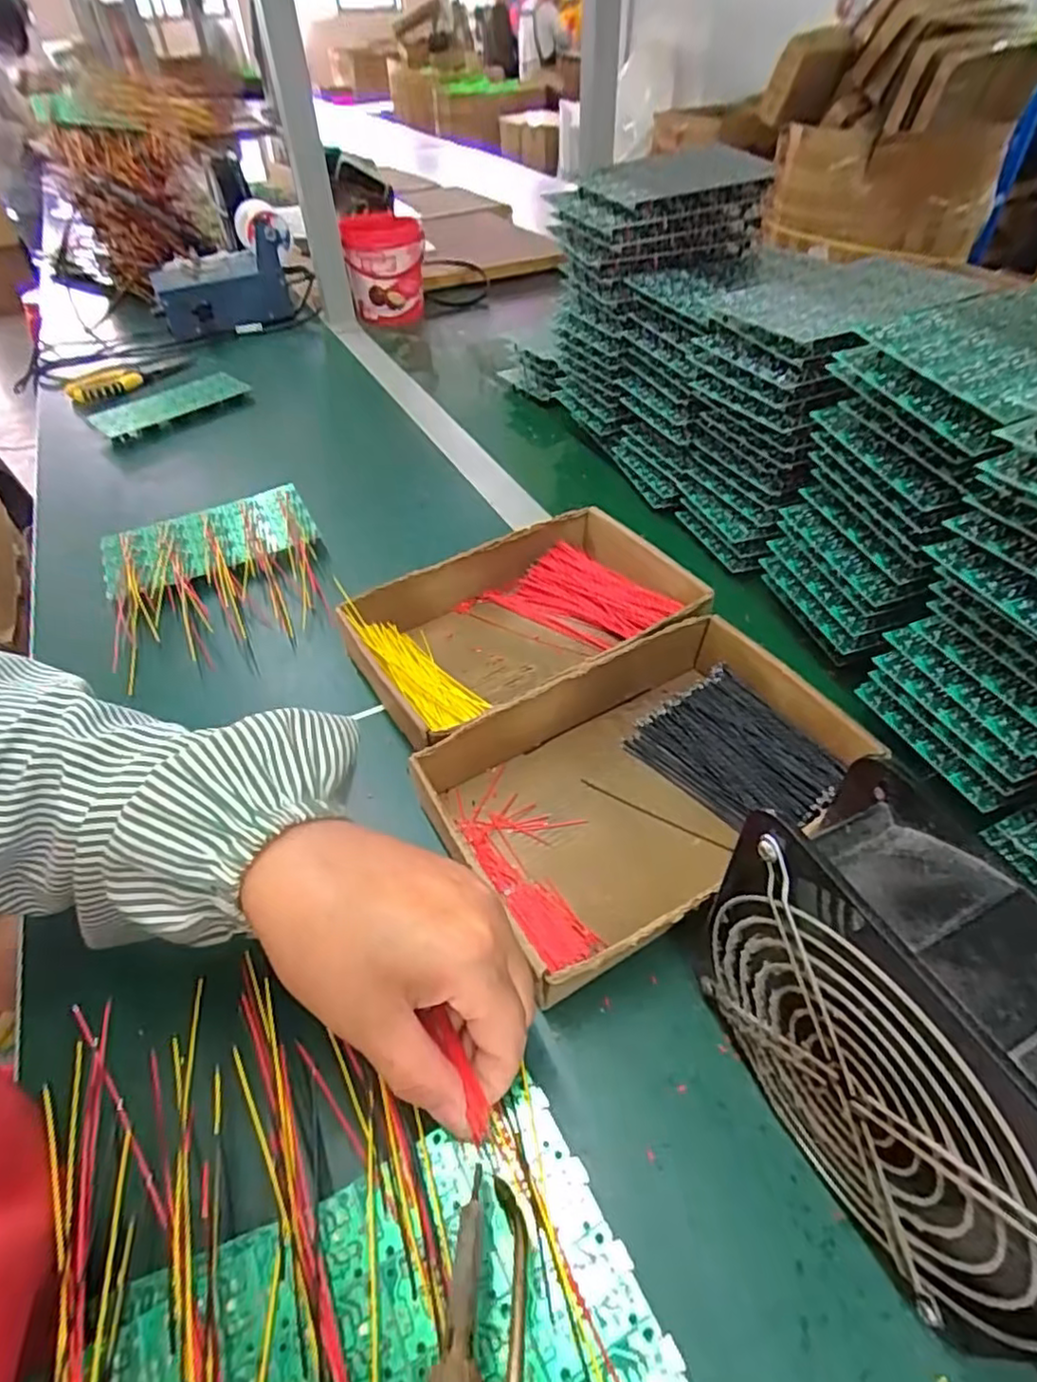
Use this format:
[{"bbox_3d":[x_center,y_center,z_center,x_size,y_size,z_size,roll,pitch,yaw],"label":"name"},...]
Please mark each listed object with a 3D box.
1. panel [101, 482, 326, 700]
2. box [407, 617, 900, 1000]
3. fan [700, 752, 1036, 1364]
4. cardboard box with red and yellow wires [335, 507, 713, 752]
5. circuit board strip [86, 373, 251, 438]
[{"bbox_3d":[-0.250,-0.102,0.557,0.170,0.022,0.177,-21,49,-16],"label":"panel"},{"bbox_3d":[0.074,0.053,0.385,0.250,0.045,0.155,-27,50,-21],"label":"box"},{"bbox_3d":[0.134,0.128,0.234,0.064,0.153,0.154,-18,48,-14],"label":"fan"},{"bbox_3d":[0.005,-0.049,0.479,0.243,0.044,0.156,-26,50,-21],"label":"cardboard box with red and yellow wires"},{"bbox_3d":[-0.412,-0.341,0.789,0.074,0.016,0.163,32,55,29],"label":"circuit board strip"}]

